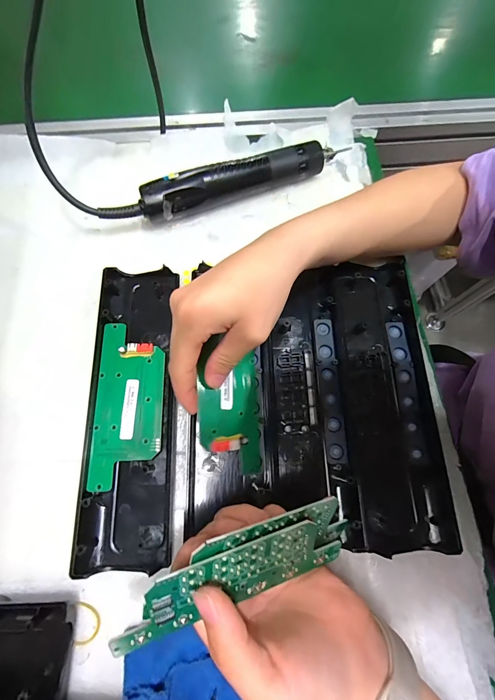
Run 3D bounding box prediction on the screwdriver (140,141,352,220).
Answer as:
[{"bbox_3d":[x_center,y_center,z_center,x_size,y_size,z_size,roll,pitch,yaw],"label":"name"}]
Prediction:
[{"bbox_3d":[-0.001,-0.177,0.325,0.217,0.039,0.033,-20,74,-7],"label":"screwdriver"}]

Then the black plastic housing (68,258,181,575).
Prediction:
[{"bbox_3d":[-0.098,0.043,0.263,0.066,0.020,0.243,-2,73,-2],"label":"black plastic housing"}]

